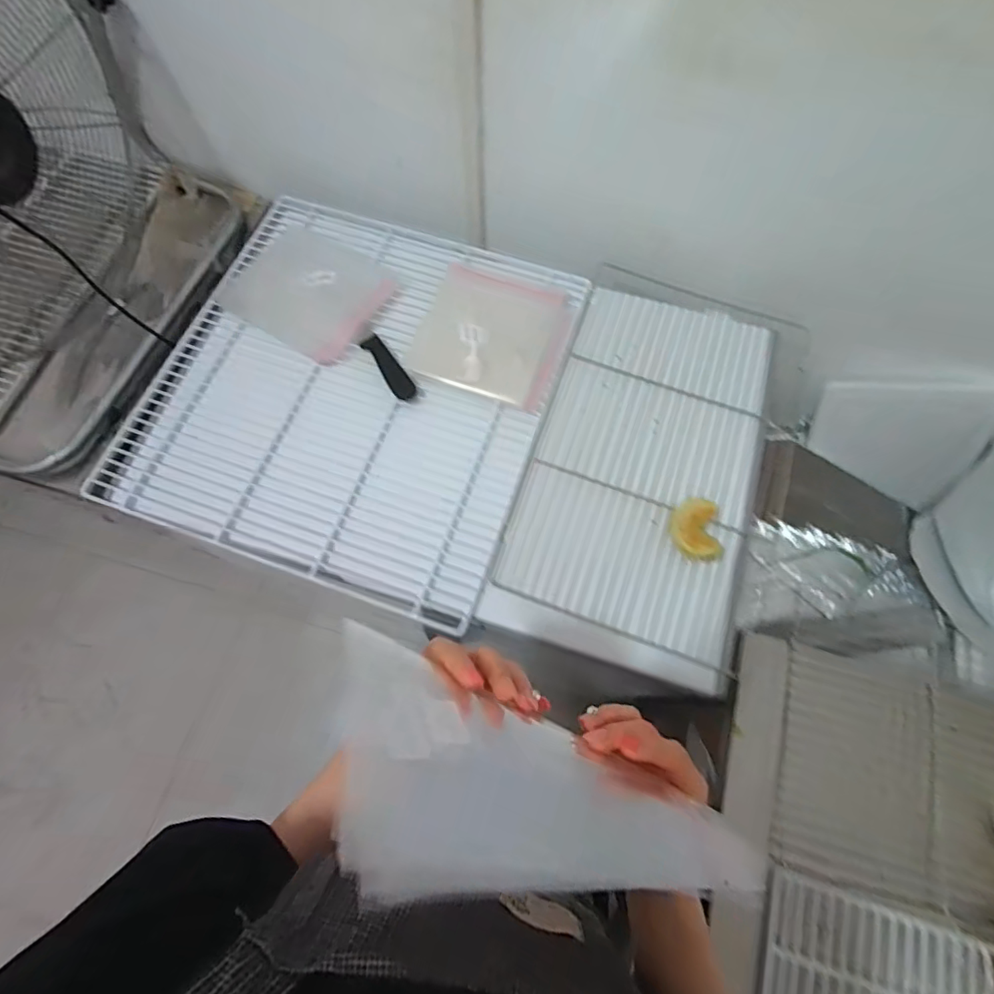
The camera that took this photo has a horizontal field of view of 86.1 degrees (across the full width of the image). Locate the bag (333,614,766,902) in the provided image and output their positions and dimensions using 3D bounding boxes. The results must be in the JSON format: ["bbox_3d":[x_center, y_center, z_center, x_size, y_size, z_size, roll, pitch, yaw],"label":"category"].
[{"bbox_3d":[0.024,0.137,0.275,0.211,0.137,0.063,31,109,-20],"label":"bag"}]

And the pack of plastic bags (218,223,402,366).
[{"bbox_3d":[-0.282,-0.316,0.807,0.230,0.015,0.187,30,73,9],"label":"pack of plastic bags"}]

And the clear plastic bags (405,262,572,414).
[{"bbox_3d":[-0.006,-0.242,0.781,0.201,0.006,0.206,19,72,6],"label":"clear plastic bags"}]

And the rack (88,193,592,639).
[{"bbox_3d":[-0.192,-0.167,0.757,0.526,0.021,0.561,19,72,6],"label":"rack"}]

